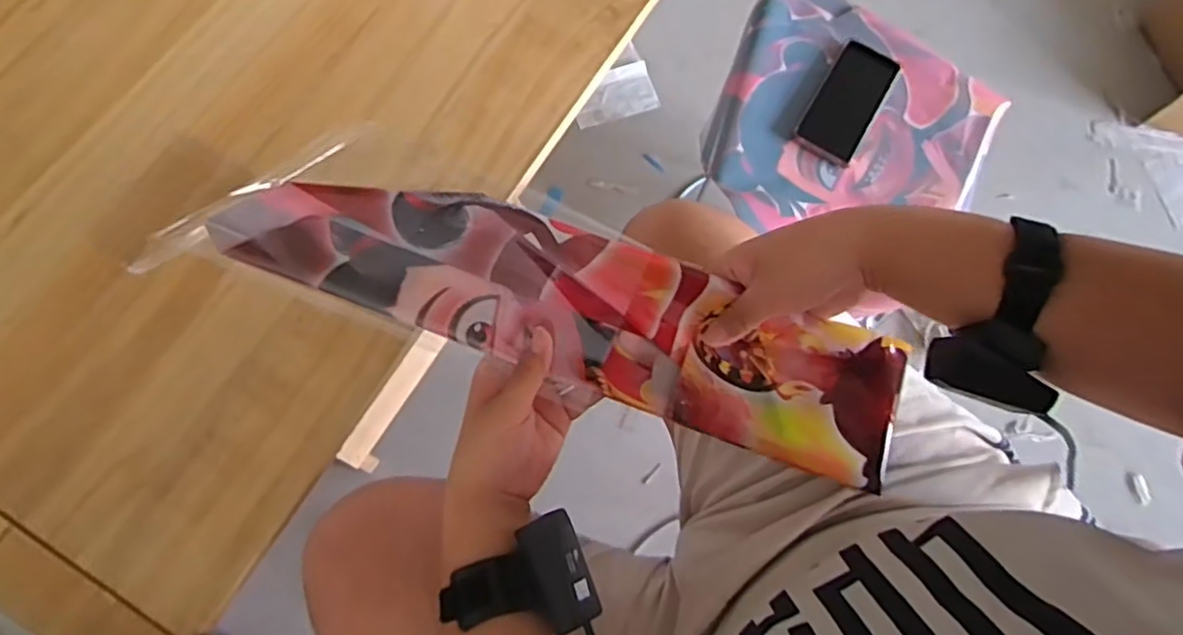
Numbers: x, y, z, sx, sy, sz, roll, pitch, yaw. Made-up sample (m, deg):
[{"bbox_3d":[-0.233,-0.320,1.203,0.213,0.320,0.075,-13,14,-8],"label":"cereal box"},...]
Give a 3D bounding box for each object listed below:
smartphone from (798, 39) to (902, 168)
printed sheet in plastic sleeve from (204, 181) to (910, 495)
[{"bbox_3d":[0.308,-0.261,0.819,0.070,0.012,0.164,27,73,16],"label":"smartphone"},{"bbox_3d":[-0.010,-0.006,0.478,0.481,0.051,0.106,19,77,-4],"label":"printed sheet in plastic sleeve"}]

